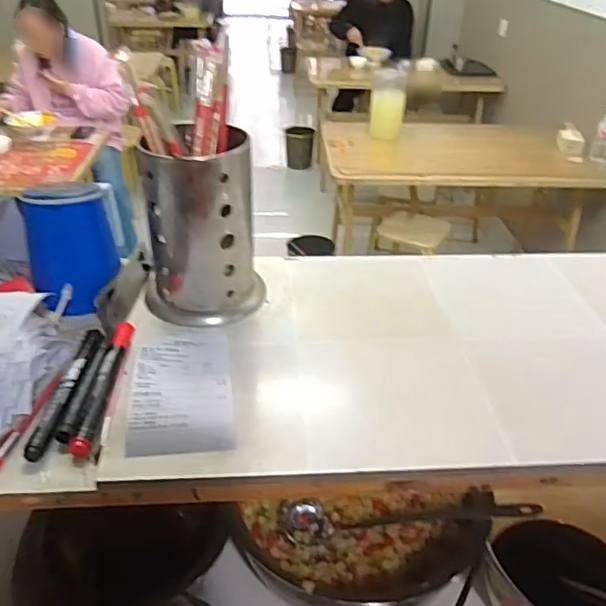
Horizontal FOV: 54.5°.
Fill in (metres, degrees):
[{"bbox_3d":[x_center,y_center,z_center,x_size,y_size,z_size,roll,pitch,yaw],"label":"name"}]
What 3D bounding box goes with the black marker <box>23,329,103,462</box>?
[{"bbox_3d":[-0.192,0.071,0.485,0.017,0.017,0.146,2,34,0],"label":"black marker"}]

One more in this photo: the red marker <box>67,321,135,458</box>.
[{"bbox_3d":[-0.164,0.065,0.486,0.017,0.014,0.145,1,34,-1],"label":"red marker"}]

